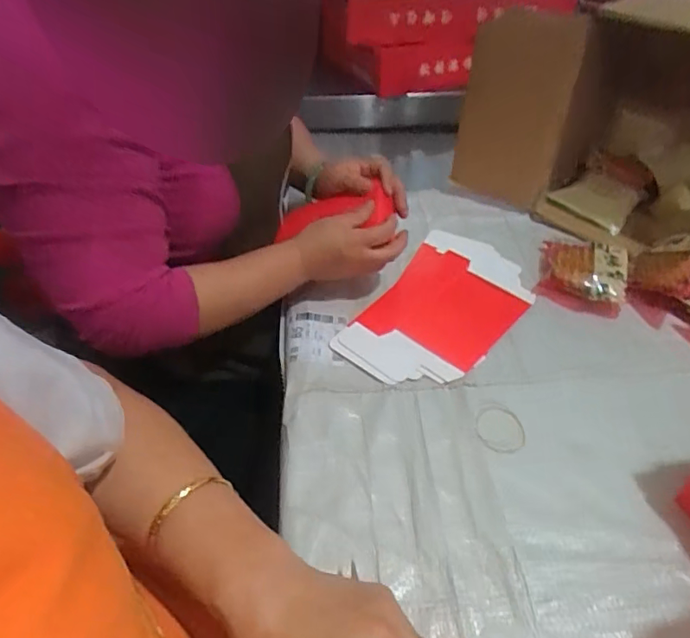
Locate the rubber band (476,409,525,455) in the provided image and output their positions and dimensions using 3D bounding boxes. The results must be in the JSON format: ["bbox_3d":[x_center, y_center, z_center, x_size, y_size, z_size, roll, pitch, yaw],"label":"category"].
[{"bbox_3d":[0.157,0.112,0.519,0.050,0.004,0.053,8,48,1],"label":"rubber band"}]

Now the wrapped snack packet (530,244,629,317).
[{"bbox_3d":[0.309,-0.061,0.670,0.103,0.027,0.119,16,48,16],"label":"wrapped snack packet"}]

